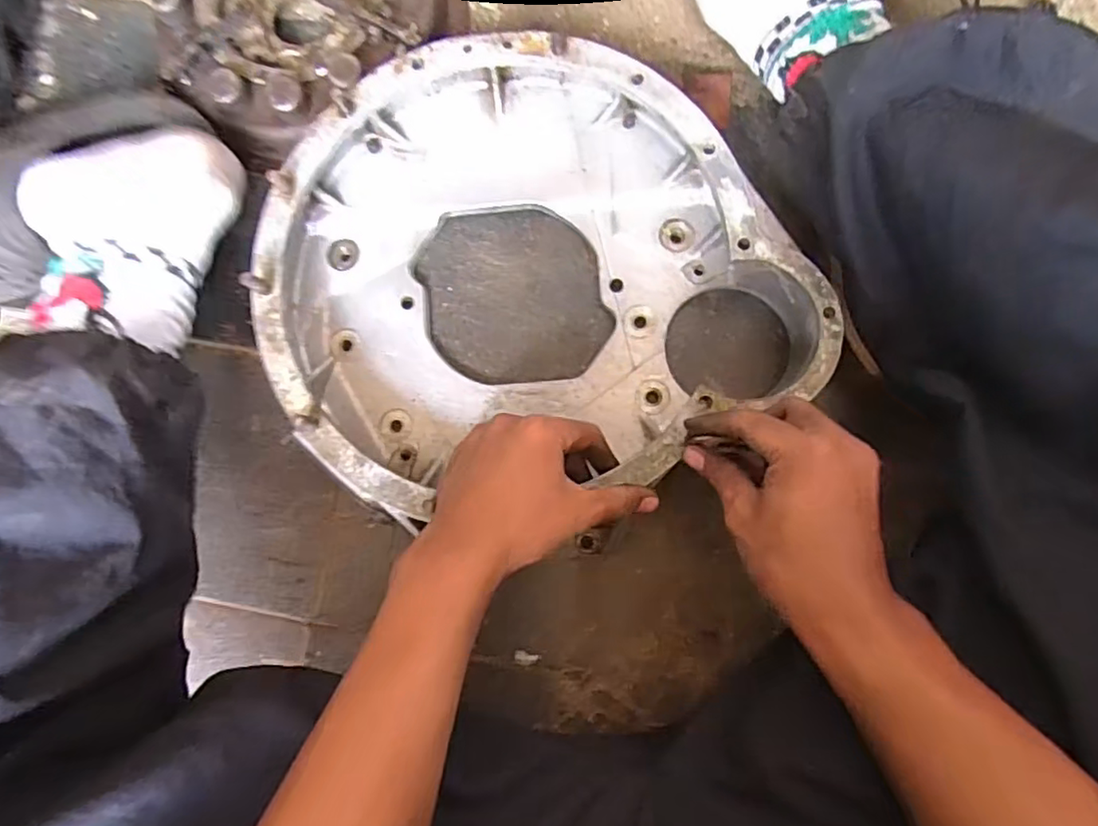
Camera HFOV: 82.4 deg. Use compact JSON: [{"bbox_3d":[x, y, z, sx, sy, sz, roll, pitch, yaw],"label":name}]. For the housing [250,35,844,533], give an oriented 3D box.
[{"bbox_3d":[-0.030,-0.096,0.462,0.339,0.069,0.339,0,85,4],"label":"housing"}]

